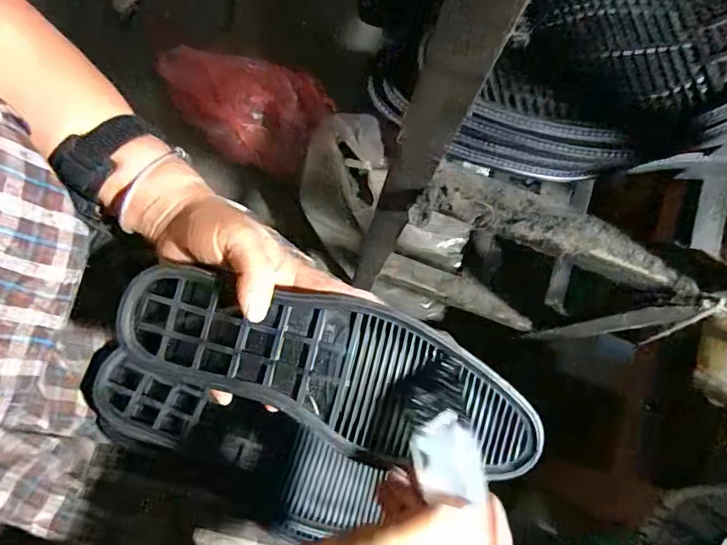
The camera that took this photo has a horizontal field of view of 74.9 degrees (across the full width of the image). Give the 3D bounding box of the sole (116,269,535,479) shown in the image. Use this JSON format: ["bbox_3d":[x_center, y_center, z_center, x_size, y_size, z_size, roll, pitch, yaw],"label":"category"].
[{"bbox_3d":[-0.020,0.065,0.310,0.271,0.032,0.087,17,79,-1],"label":"sole"}]

